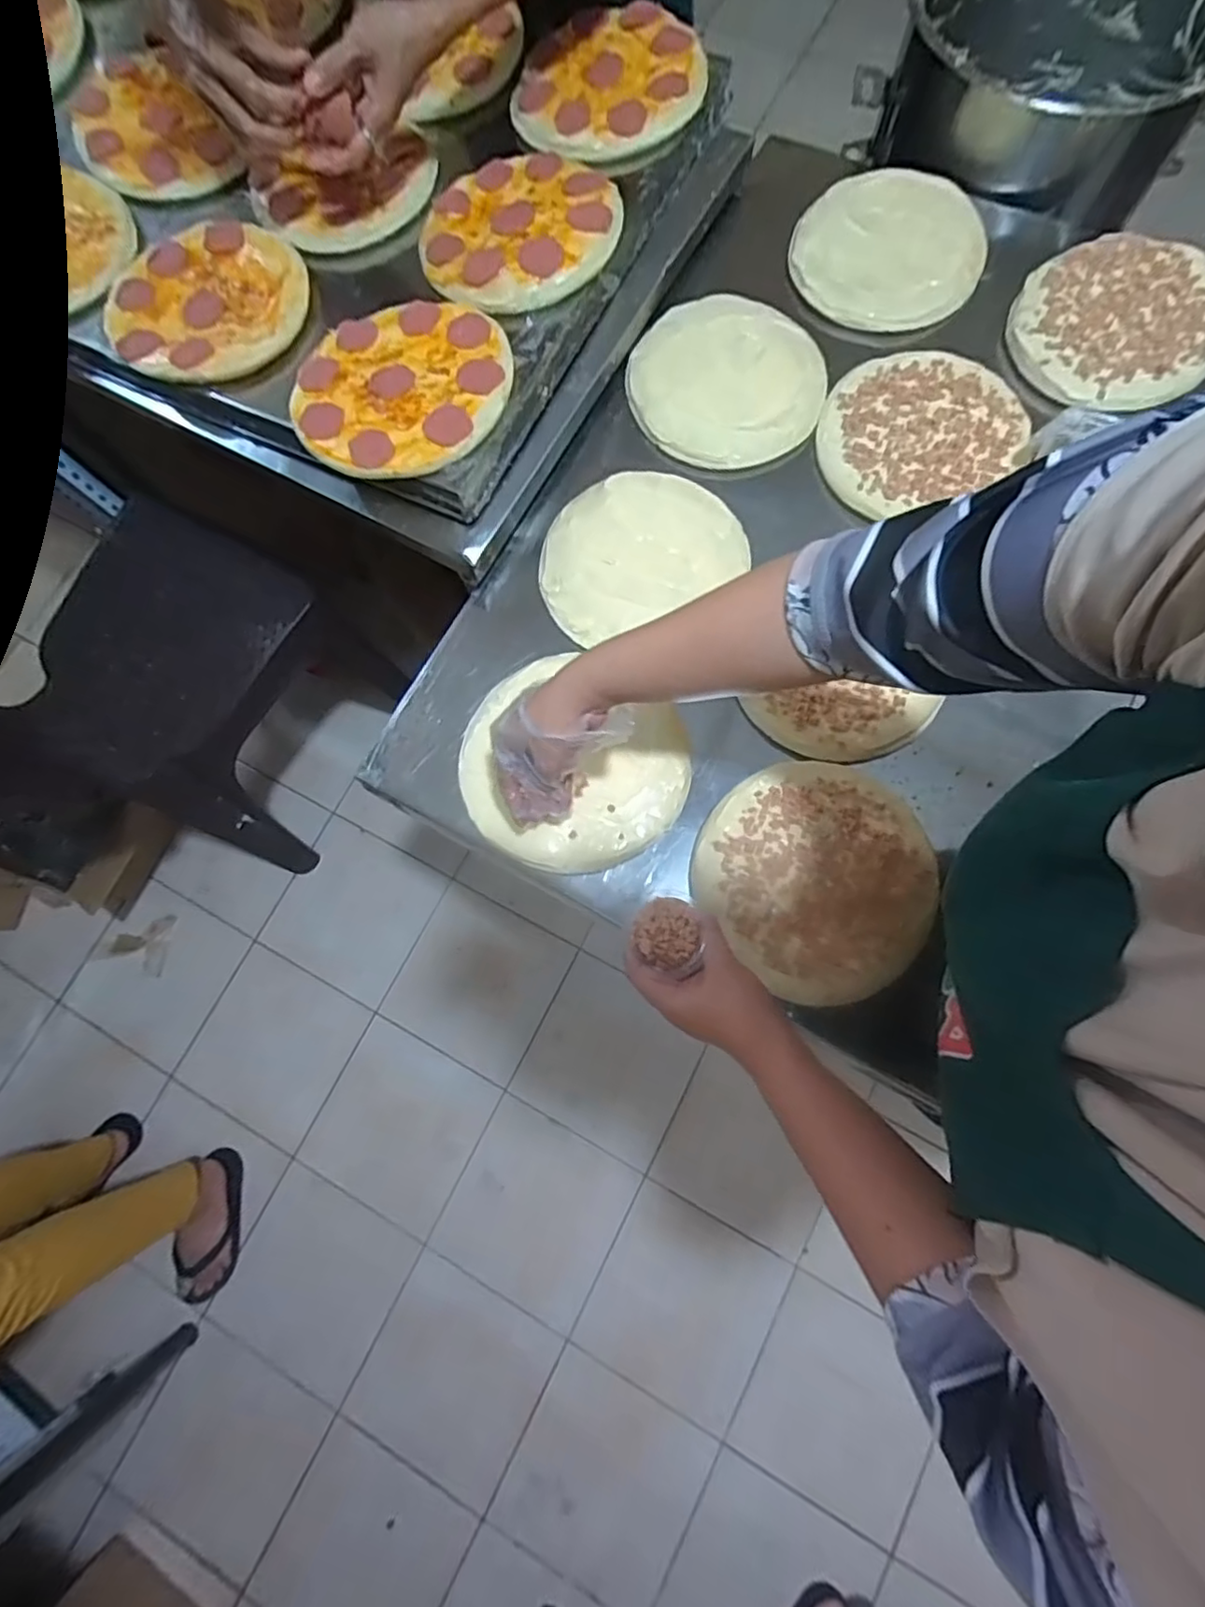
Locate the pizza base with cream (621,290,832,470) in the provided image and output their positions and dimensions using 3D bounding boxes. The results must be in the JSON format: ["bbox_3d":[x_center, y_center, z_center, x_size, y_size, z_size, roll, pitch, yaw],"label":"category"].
[{"bbox_3d":[0.129,-0.444,0.646,0.196,0.023,0.195,2,78,4],"label":"pizza base with cream"}]

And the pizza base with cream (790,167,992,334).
[{"bbox_3d":[0.310,-0.606,0.671,0.193,0.021,0.178,17,87,6],"label":"pizza base with cream"}]

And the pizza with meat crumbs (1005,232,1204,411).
[{"bbox_3d":[0.521,-0.488,0.626,0.190,0.013,0.178,16,87,8],"label":"pizza with meat crumbs"}]

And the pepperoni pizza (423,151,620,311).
[{"bbox_3d":[-0.082,-0.567,0.604,0.191,0.034,0.180,-1,78,3],"label":"pepperoni pizza"}]

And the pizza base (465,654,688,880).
[{"bbox_3d":[-0.031,-0.034,0.558,0.208,0.030,0.182,31,76,10],"label":"pizza base"}]

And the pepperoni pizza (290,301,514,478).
[{"bbox_3d":[-0.184,-0.384,0.568,0.198,0.019,0.178,-12,77,0],"label":"pepperoni pizza"}]

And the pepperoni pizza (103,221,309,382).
[{"bbox_3d":[-0.399,-0.502,0.614,0.189,0.024,0.176,-1,78,3],"label":"pepperoni pizza"}]

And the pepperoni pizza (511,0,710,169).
[{"bbox_3d":[0.003,-0.747,0.642,0.180,0.021,0.194,-1,82,7],"label":"pepperoni pizza"}]

